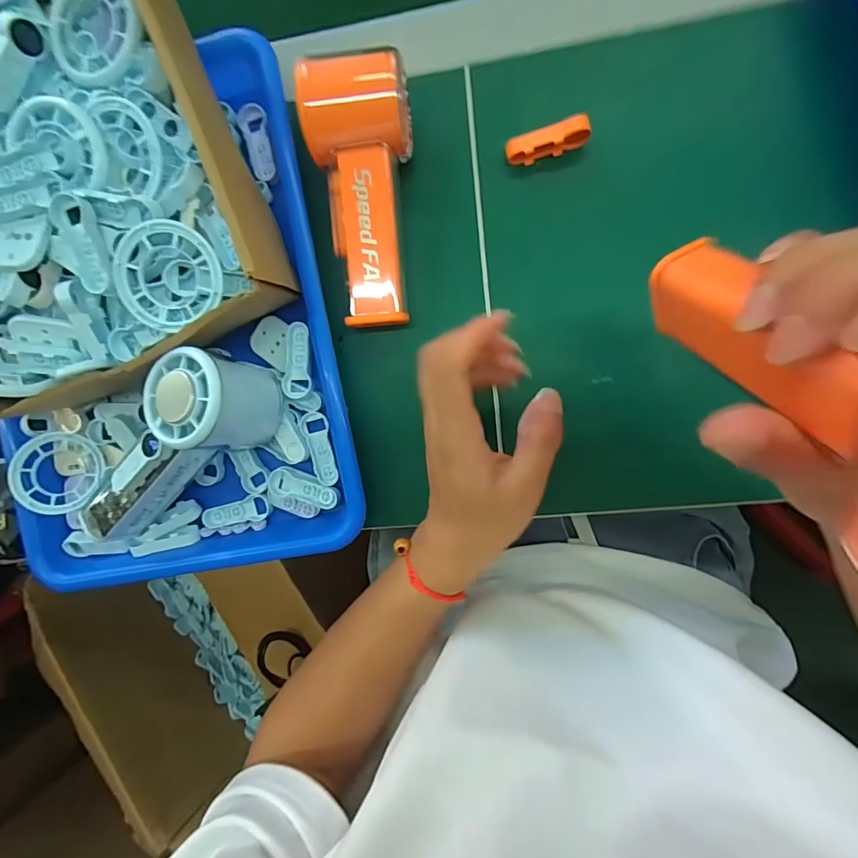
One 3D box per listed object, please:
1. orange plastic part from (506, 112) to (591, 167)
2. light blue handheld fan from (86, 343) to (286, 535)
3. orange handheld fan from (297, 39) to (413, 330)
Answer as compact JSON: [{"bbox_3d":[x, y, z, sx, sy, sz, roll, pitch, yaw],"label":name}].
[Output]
[{"bbox_3d":[0.073,-0.178,0.280,0.049,0.014,0.015,-10,90,8],"label":"orange plastic part"},{"bbox_3d":[-0.162,0.006,0.284,0.169,0.071,0.060,-34,87,8],"label":"light blue handheld fan"},{"bbox_3d":[-0.037,-0.138,0.280,0.056,0.054,0.143,-2,107,8],"label":"orange handheld fan"}]

